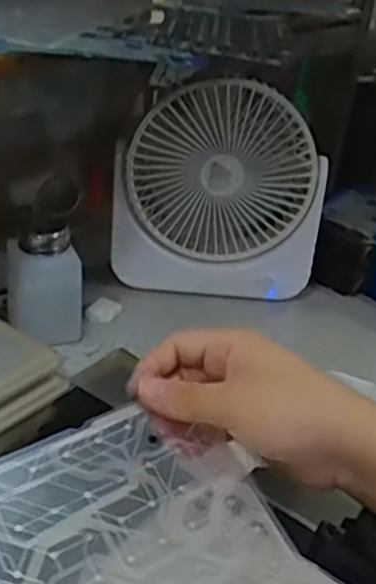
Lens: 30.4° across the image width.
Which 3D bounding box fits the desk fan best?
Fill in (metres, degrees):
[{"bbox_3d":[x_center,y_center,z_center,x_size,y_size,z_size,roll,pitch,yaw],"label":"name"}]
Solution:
[{"bbox_3d":[0.027,-0.095,0.632,0.186,0.184,0.069,1,30,-8],"label":"desk fan"}]

